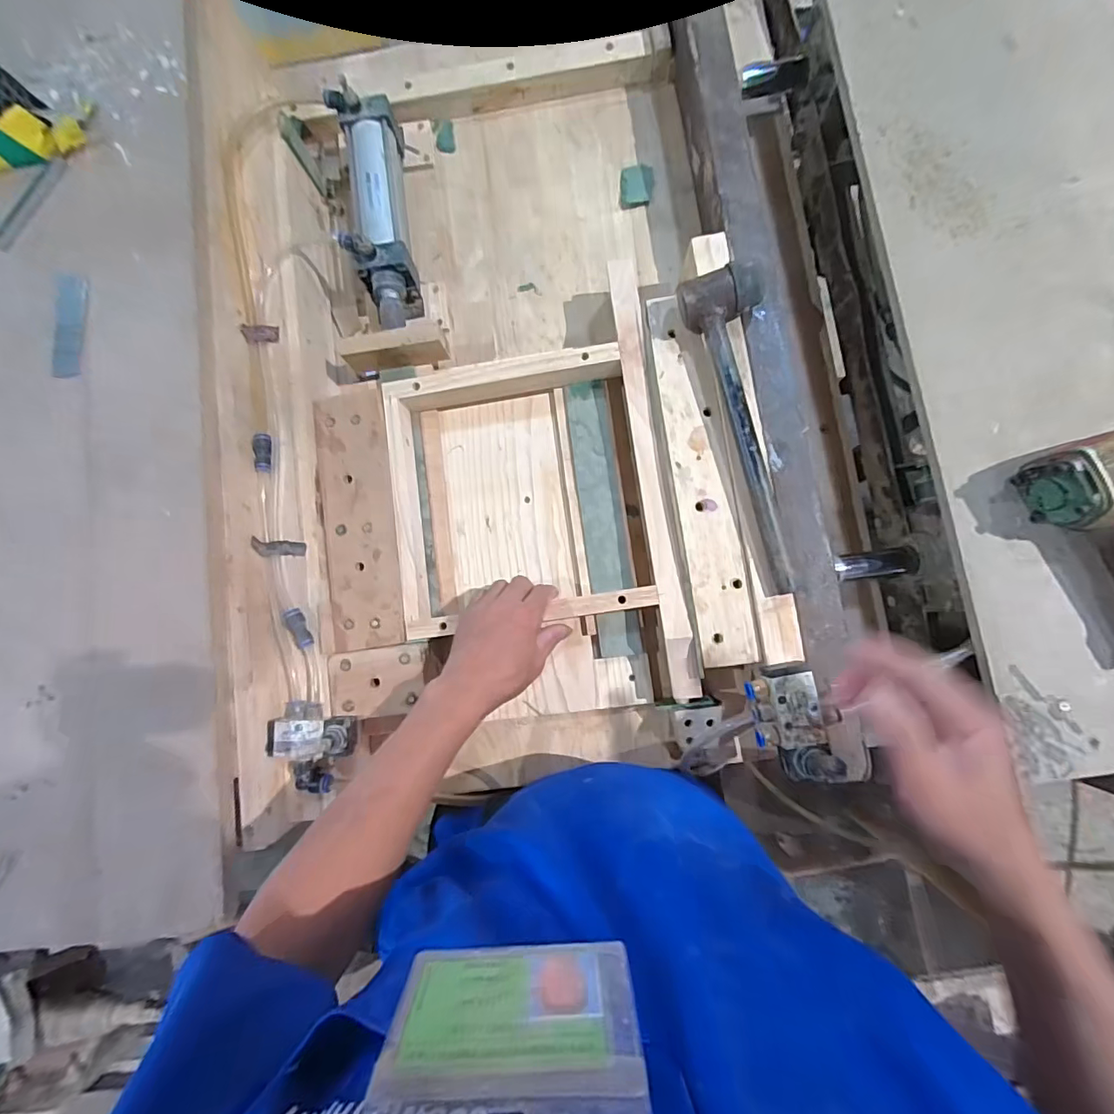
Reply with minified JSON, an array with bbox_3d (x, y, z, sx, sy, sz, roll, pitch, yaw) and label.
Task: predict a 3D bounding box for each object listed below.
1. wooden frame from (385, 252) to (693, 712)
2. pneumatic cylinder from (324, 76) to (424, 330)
[{"bbox_3d":[-0.031,-0.066,0.559,0.294,0.062,0.452,-8,84,1],"label":"wooden frame"},{"bbox_3d":[-0.211,-0.401,0.599,0.068,0.085,0.268,-9,84,1],"label":"pneumatic cylinder"}]

